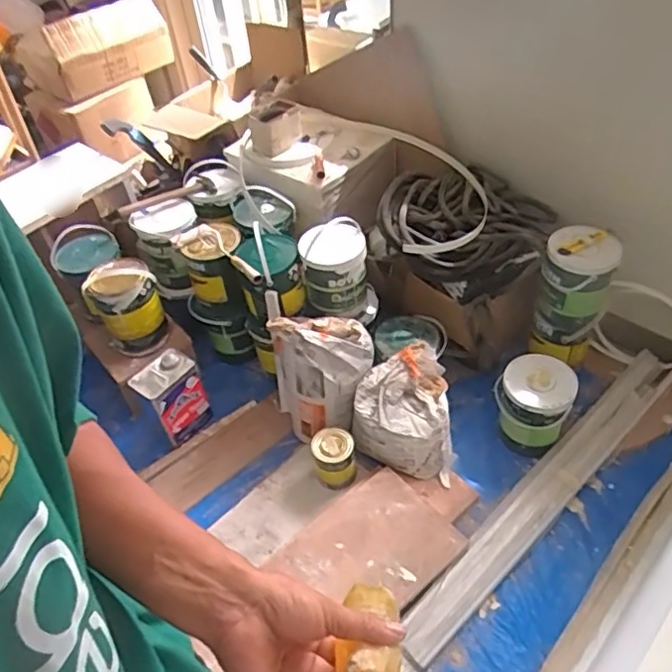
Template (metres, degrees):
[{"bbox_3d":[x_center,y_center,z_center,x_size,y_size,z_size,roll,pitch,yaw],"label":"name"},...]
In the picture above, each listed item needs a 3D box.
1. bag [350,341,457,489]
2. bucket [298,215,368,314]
[{"bbox_3d":[0.191,0.187,1.655,0.268,0.184,0.284,9,48,15],"label":"bag"},{"bbox_3d":[-0.004,-0.184,1.714,0.180,0.173,0.205,-3,46,4],"label":"bucket"}]

